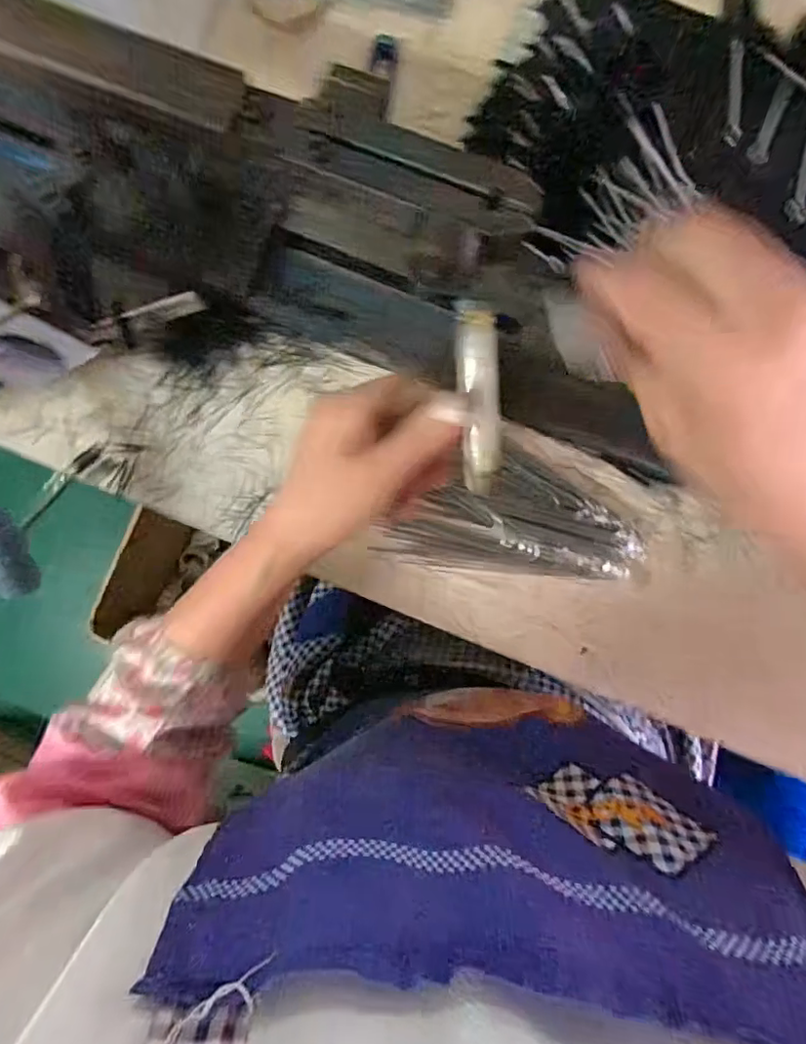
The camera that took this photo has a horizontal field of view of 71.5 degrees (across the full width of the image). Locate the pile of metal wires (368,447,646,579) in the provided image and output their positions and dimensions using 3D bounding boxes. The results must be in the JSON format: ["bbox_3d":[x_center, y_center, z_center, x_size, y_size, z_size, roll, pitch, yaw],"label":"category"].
[{"bbox_3d":[0.074,-0.004,0.401,0.185,0.018,0.078,4,89,2],"label":"pile of metal wires"}]

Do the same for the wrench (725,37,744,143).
[{"bbox_3d":[0.232,-0.299,0.391,0.010,0.004,0.062,-7,107,2],"label":"wrench"}]

